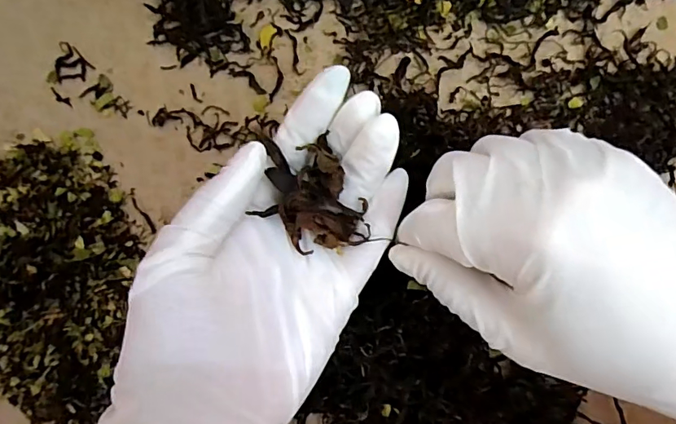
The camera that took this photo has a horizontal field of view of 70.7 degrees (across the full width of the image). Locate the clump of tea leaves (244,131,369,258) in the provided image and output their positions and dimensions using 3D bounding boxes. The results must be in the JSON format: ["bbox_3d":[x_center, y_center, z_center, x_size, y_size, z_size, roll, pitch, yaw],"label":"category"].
[{"bbox_3d":[-0.011,-0.008,0.196,0.046,0.013,0.041,11,85,6],"label":"clump of tea leaves"}]

